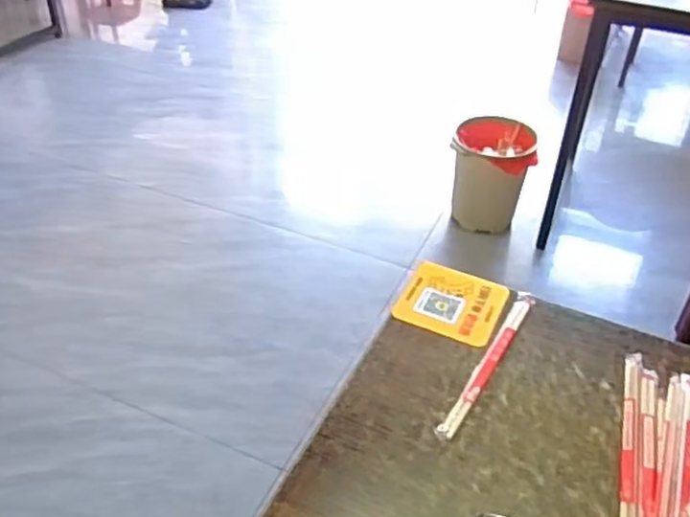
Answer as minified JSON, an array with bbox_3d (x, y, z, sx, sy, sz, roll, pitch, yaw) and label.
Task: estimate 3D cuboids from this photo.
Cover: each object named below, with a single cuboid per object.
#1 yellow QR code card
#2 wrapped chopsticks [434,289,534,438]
[{"bbox_3d":[0.111,0.045,0.711,0.105,0.004,0.105,18,40,18],"label":"yellow QR code card"},{"bbox_3d":[0.138,0.095,0.646,0.018,0.009,0.217,22,43,22],"label":"wrapped chopsticks"}]

